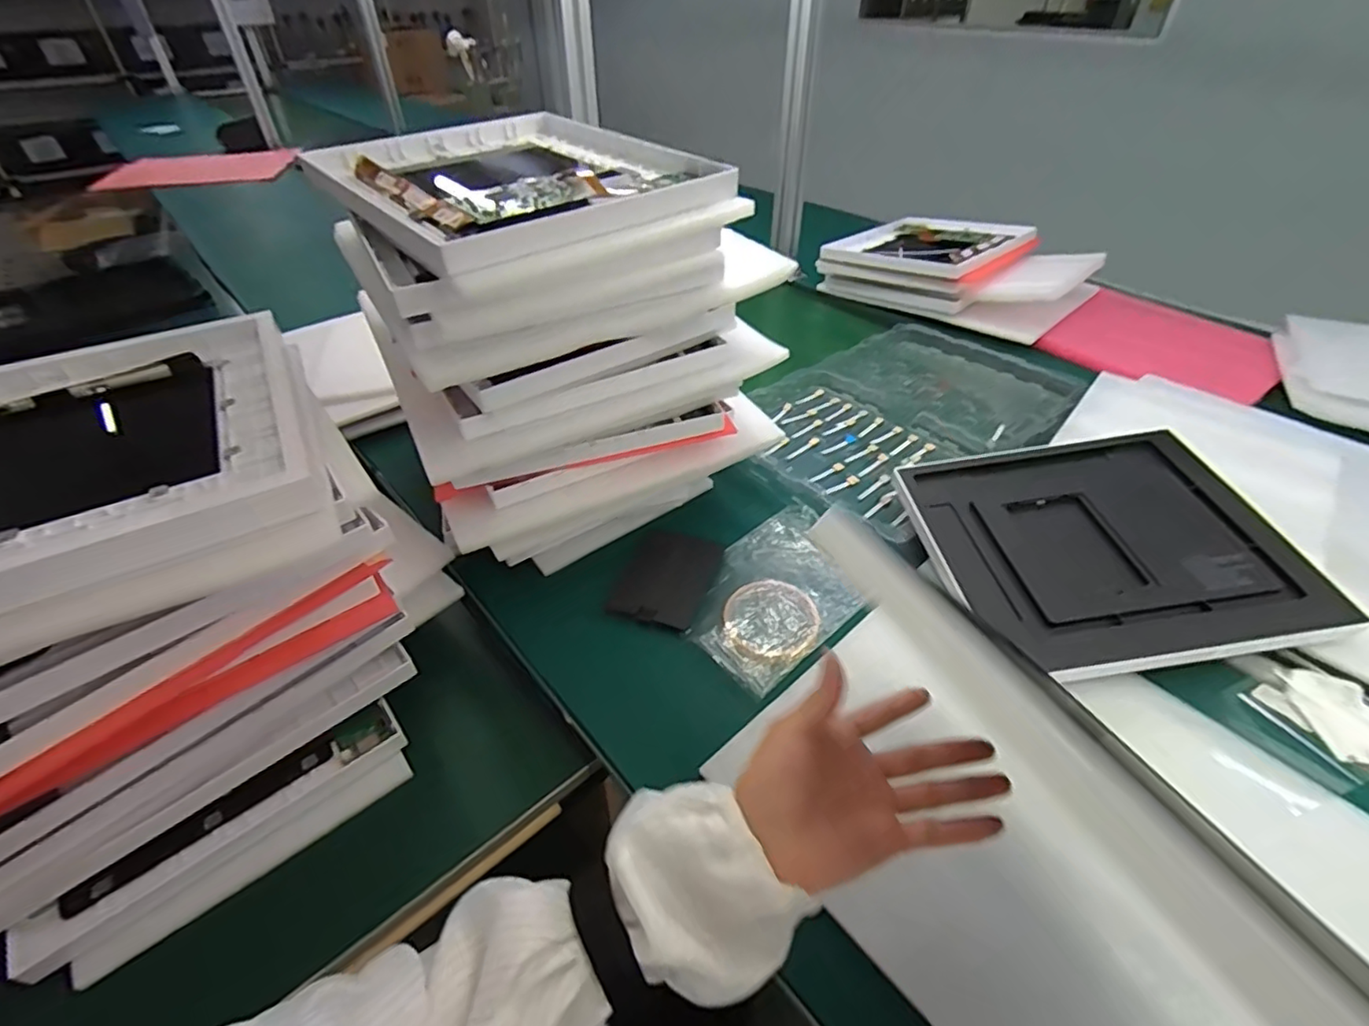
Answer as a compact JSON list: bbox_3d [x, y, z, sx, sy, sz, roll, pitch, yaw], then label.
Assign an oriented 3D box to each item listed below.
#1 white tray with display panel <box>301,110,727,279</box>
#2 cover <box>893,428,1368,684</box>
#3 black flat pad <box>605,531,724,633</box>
[{"bbox_3d":[-0.146,-0.290,0.527,0.267,0.030,0.316,-29,49,-28],"label":"white tray with display panel"},{"bbox_3d":[0.393,0.025,0.575,0.299,0.016,0.254,-10,47,0],"label":"cover"},{"bbox_3d":[-0.014,0.062,0.608,0.085,0.009,0.115,15,44,17],"label":"black flat pad"}]

